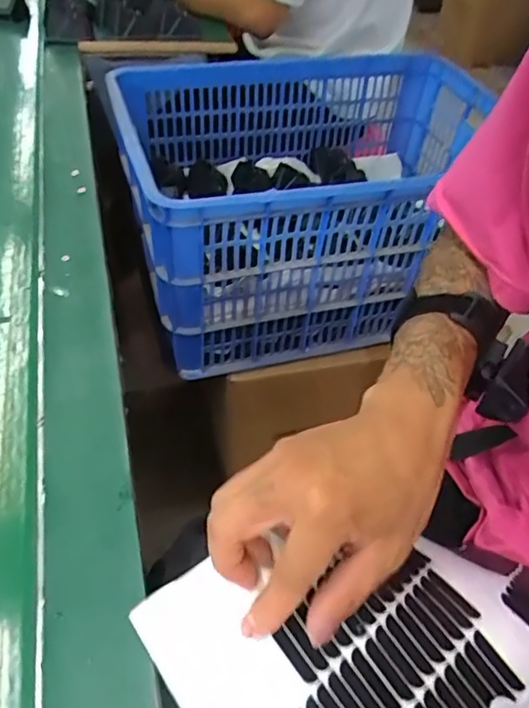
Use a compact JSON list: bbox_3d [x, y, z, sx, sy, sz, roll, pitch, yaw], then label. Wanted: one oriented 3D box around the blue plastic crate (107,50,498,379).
[{"bbox_3d":[0.085,-0.244,0.874,0.569,0.301,0.382,-14,50,-17],"label":"blue plastic crate"}]

